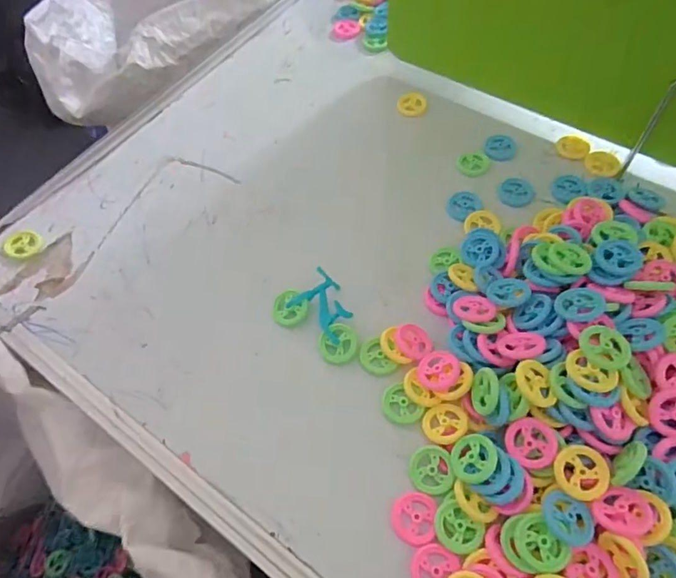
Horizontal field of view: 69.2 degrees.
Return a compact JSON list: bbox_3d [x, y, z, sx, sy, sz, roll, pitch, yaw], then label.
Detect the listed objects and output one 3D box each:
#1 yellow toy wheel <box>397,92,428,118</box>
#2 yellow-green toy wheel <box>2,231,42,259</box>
[{"bbox_3d":[0.076,-0.189,0.500,0.027,0.007,0.027,-2,58,3],"label":"yellow toy wheel"},{"bbox_3d":[-0.281,-0.040,0.436,0.028,0.005,0.029,-2,58,3],"label":"yellow-green toy wheel"}]

